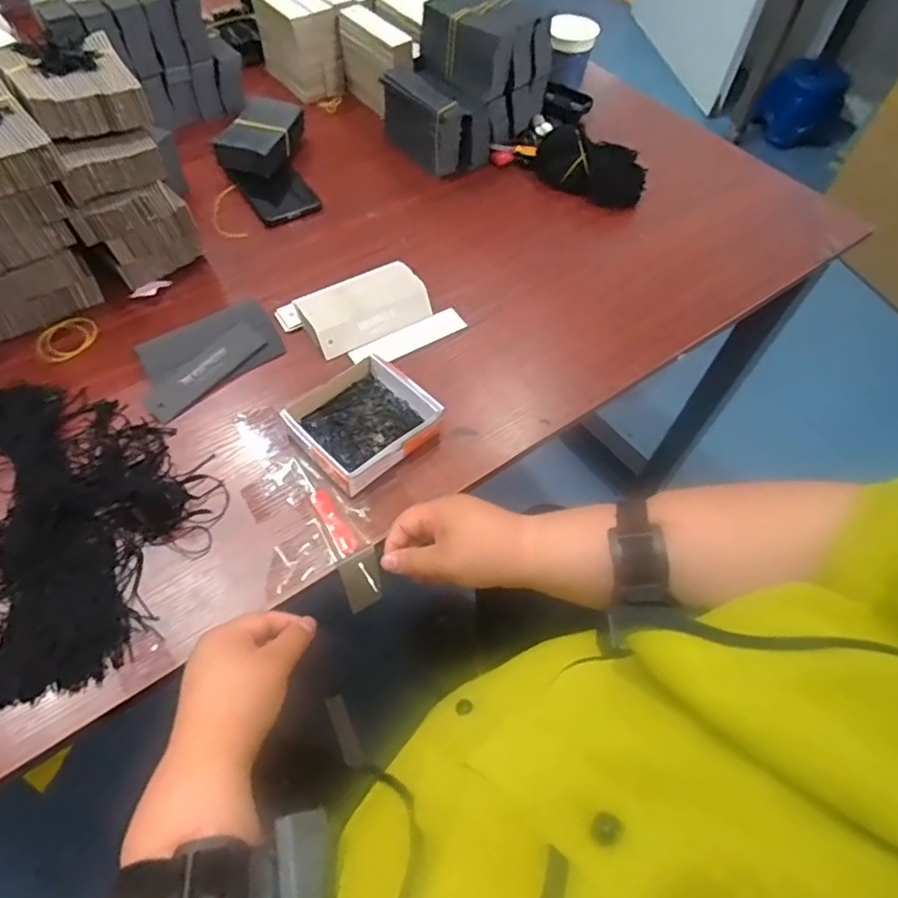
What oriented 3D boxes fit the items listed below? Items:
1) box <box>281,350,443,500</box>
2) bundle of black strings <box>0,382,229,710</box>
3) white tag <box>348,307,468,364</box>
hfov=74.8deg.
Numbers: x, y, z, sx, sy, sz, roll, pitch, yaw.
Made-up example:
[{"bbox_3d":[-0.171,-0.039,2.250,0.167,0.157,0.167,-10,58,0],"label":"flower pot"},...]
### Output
[{"bbox_3d":[-0.081,-0.026,0.544,0.121,0.035,0.115,-34,65,-22],"label":"box"},{"bbox_3d":[-0.334,0.046,0.490,0.218,0.035,0.303,-39,67,-24],"label":"bundle of black strings"},{"bbox_3d":[-0.043,-0.117,0.622,0.124,0.005,0.032,-28,72,-15],"label":"white tag"}]

